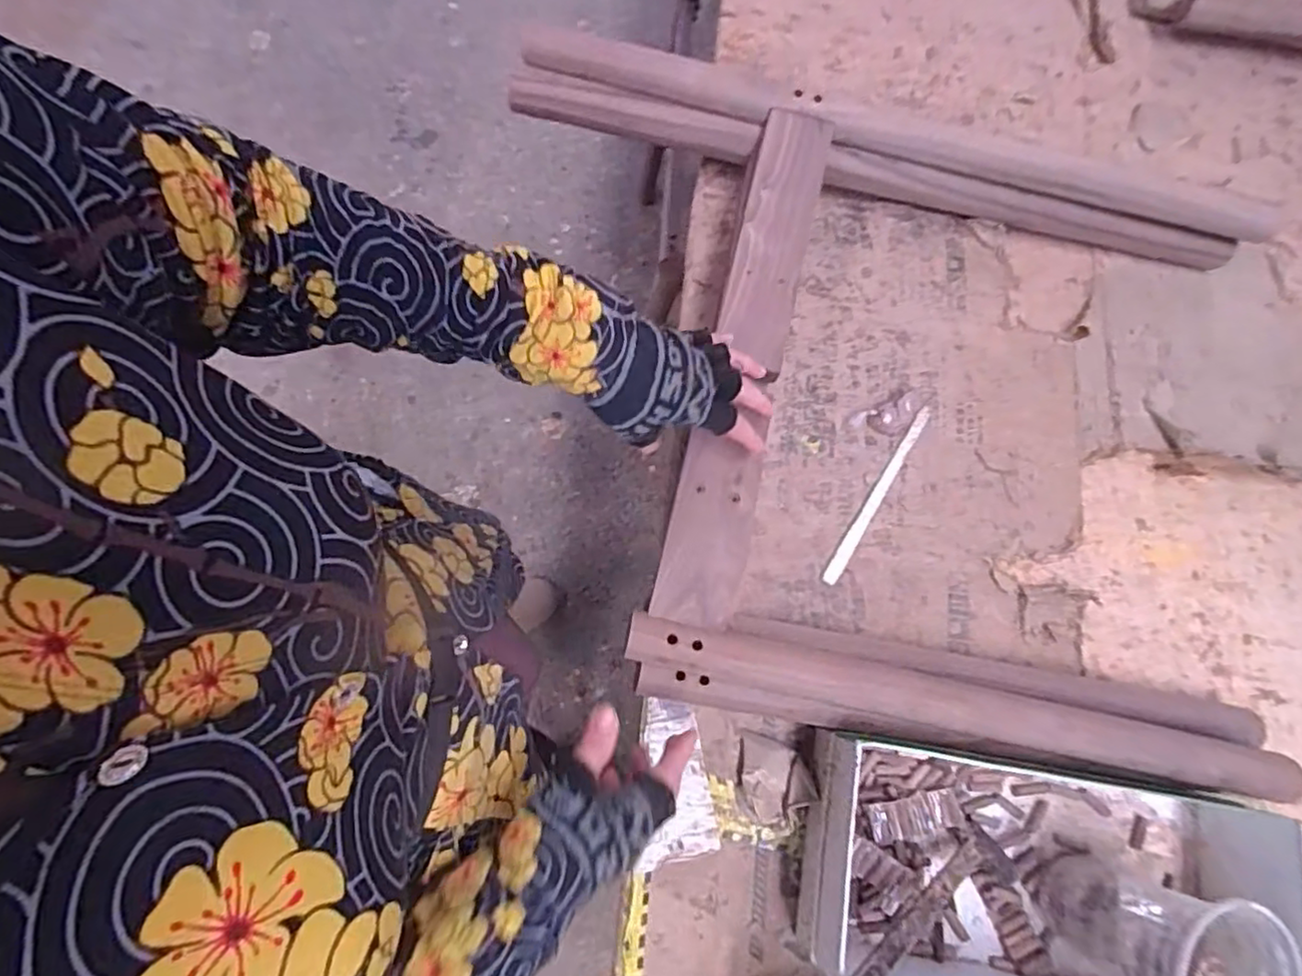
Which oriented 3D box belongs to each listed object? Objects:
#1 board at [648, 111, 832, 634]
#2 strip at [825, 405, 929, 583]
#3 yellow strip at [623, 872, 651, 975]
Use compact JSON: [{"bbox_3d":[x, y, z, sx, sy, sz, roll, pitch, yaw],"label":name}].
[{"bbox_3d":[0.089,-0.128,0.589,0.070,0.021,0.506,12,77,2],"label":"board"},{"bbox_3d":[0.229,0.006,0.652,0.014,0.004,0.208,34,80,-2],"label":"strip"},{"bbox_3d":[-0.013,0.381,0.555,0.018,0.006,0.089,5,77,0],"label":"yellow strip"}]

